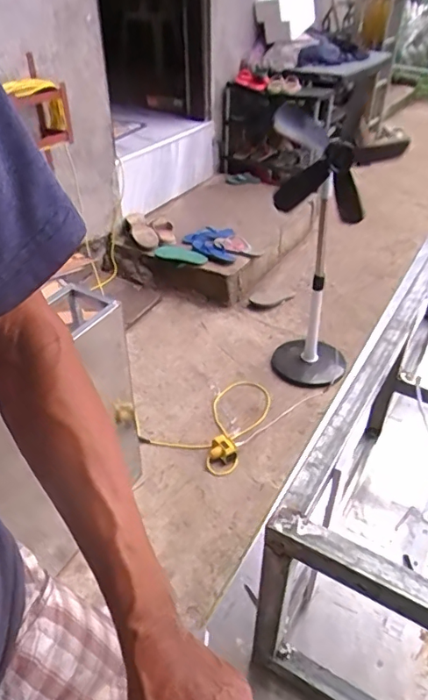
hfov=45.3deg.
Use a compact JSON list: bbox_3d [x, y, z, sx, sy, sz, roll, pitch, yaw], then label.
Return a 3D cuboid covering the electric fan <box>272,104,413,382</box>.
[{"bbox_3d":[0.368,-0.316,1.714,0.314,0.909,0.320,15,39,18],"label":"electric fan"}]

